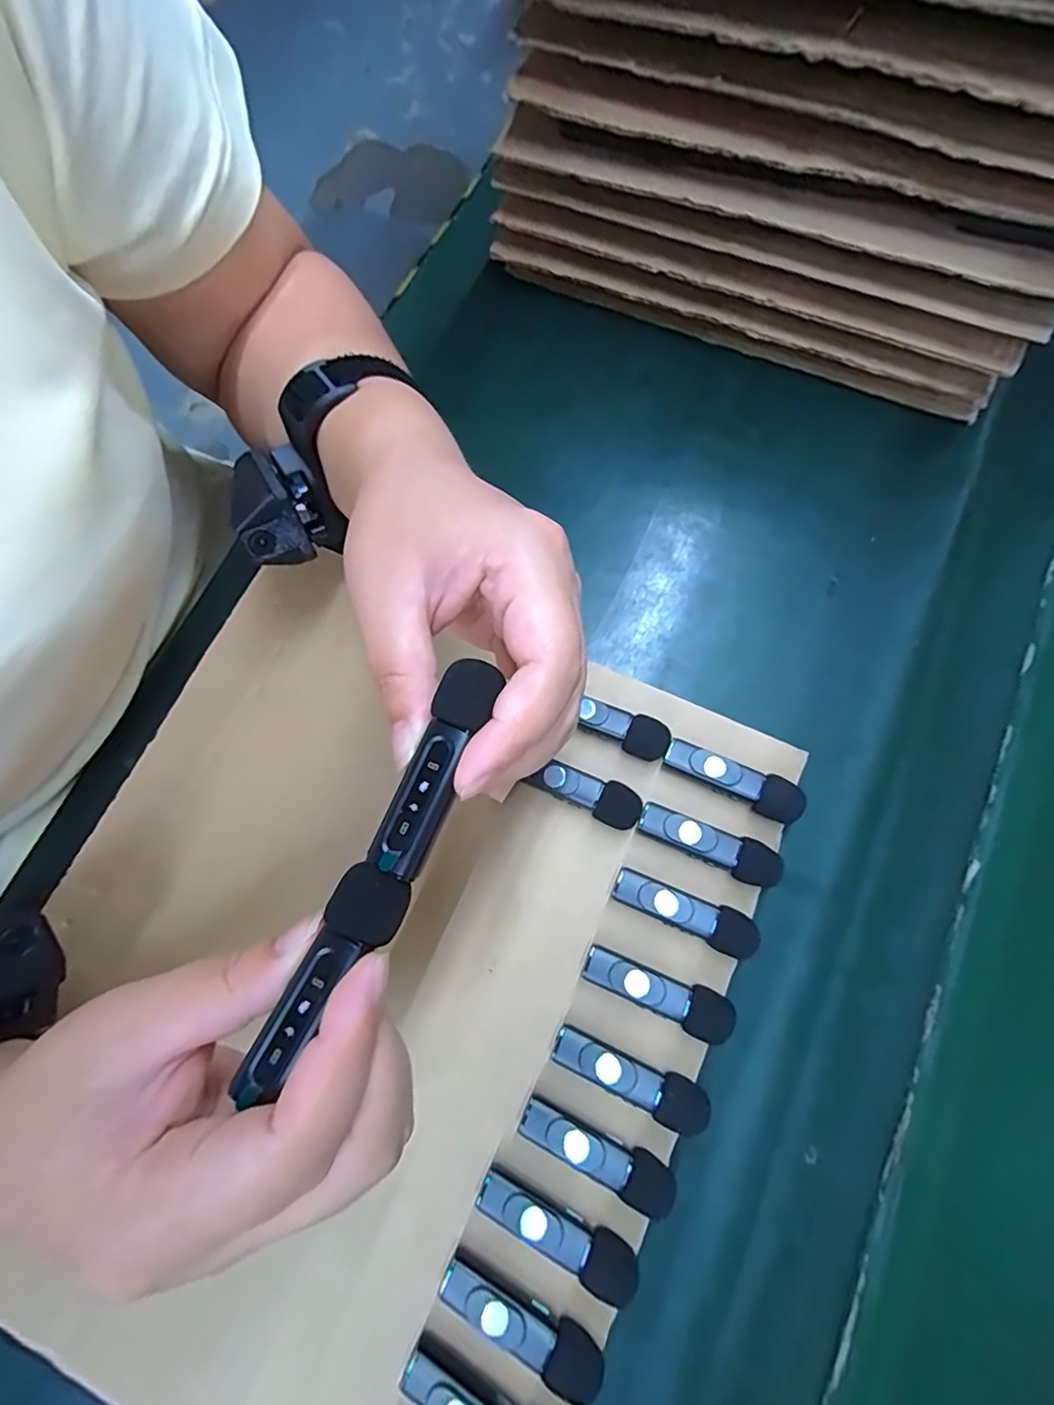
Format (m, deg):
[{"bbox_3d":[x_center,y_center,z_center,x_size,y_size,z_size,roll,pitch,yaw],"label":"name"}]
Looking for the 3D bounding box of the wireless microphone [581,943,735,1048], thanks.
[{"bbox_3d":[0.056,0.123,0.254,0.063,0.015,0.019,25,76,8],"label":"wireless microphone"}]

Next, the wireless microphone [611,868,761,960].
[{"bbox_3d":[0.069,0.092,0.263,0.063,0.015,0.018,25,76,8],"label":"wireless microphone"}]

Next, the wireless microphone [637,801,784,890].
[{"bbox_3d":[0.082,0.065,0.270,0.063,0.016,0.017,22,76,7],"label":"wireless microphone"}]

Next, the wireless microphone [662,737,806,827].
[{"bbox_3d":[0.096,0.036,0.278,0.064,0.017,0.018,27,76,8],"label":"wireless microphone"}]

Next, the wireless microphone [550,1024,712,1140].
[{"bbox_3d":[0.043,0.154,0.246,0.064,0.015,0.019,27,76,8],"label":"wireless microphone"}]

